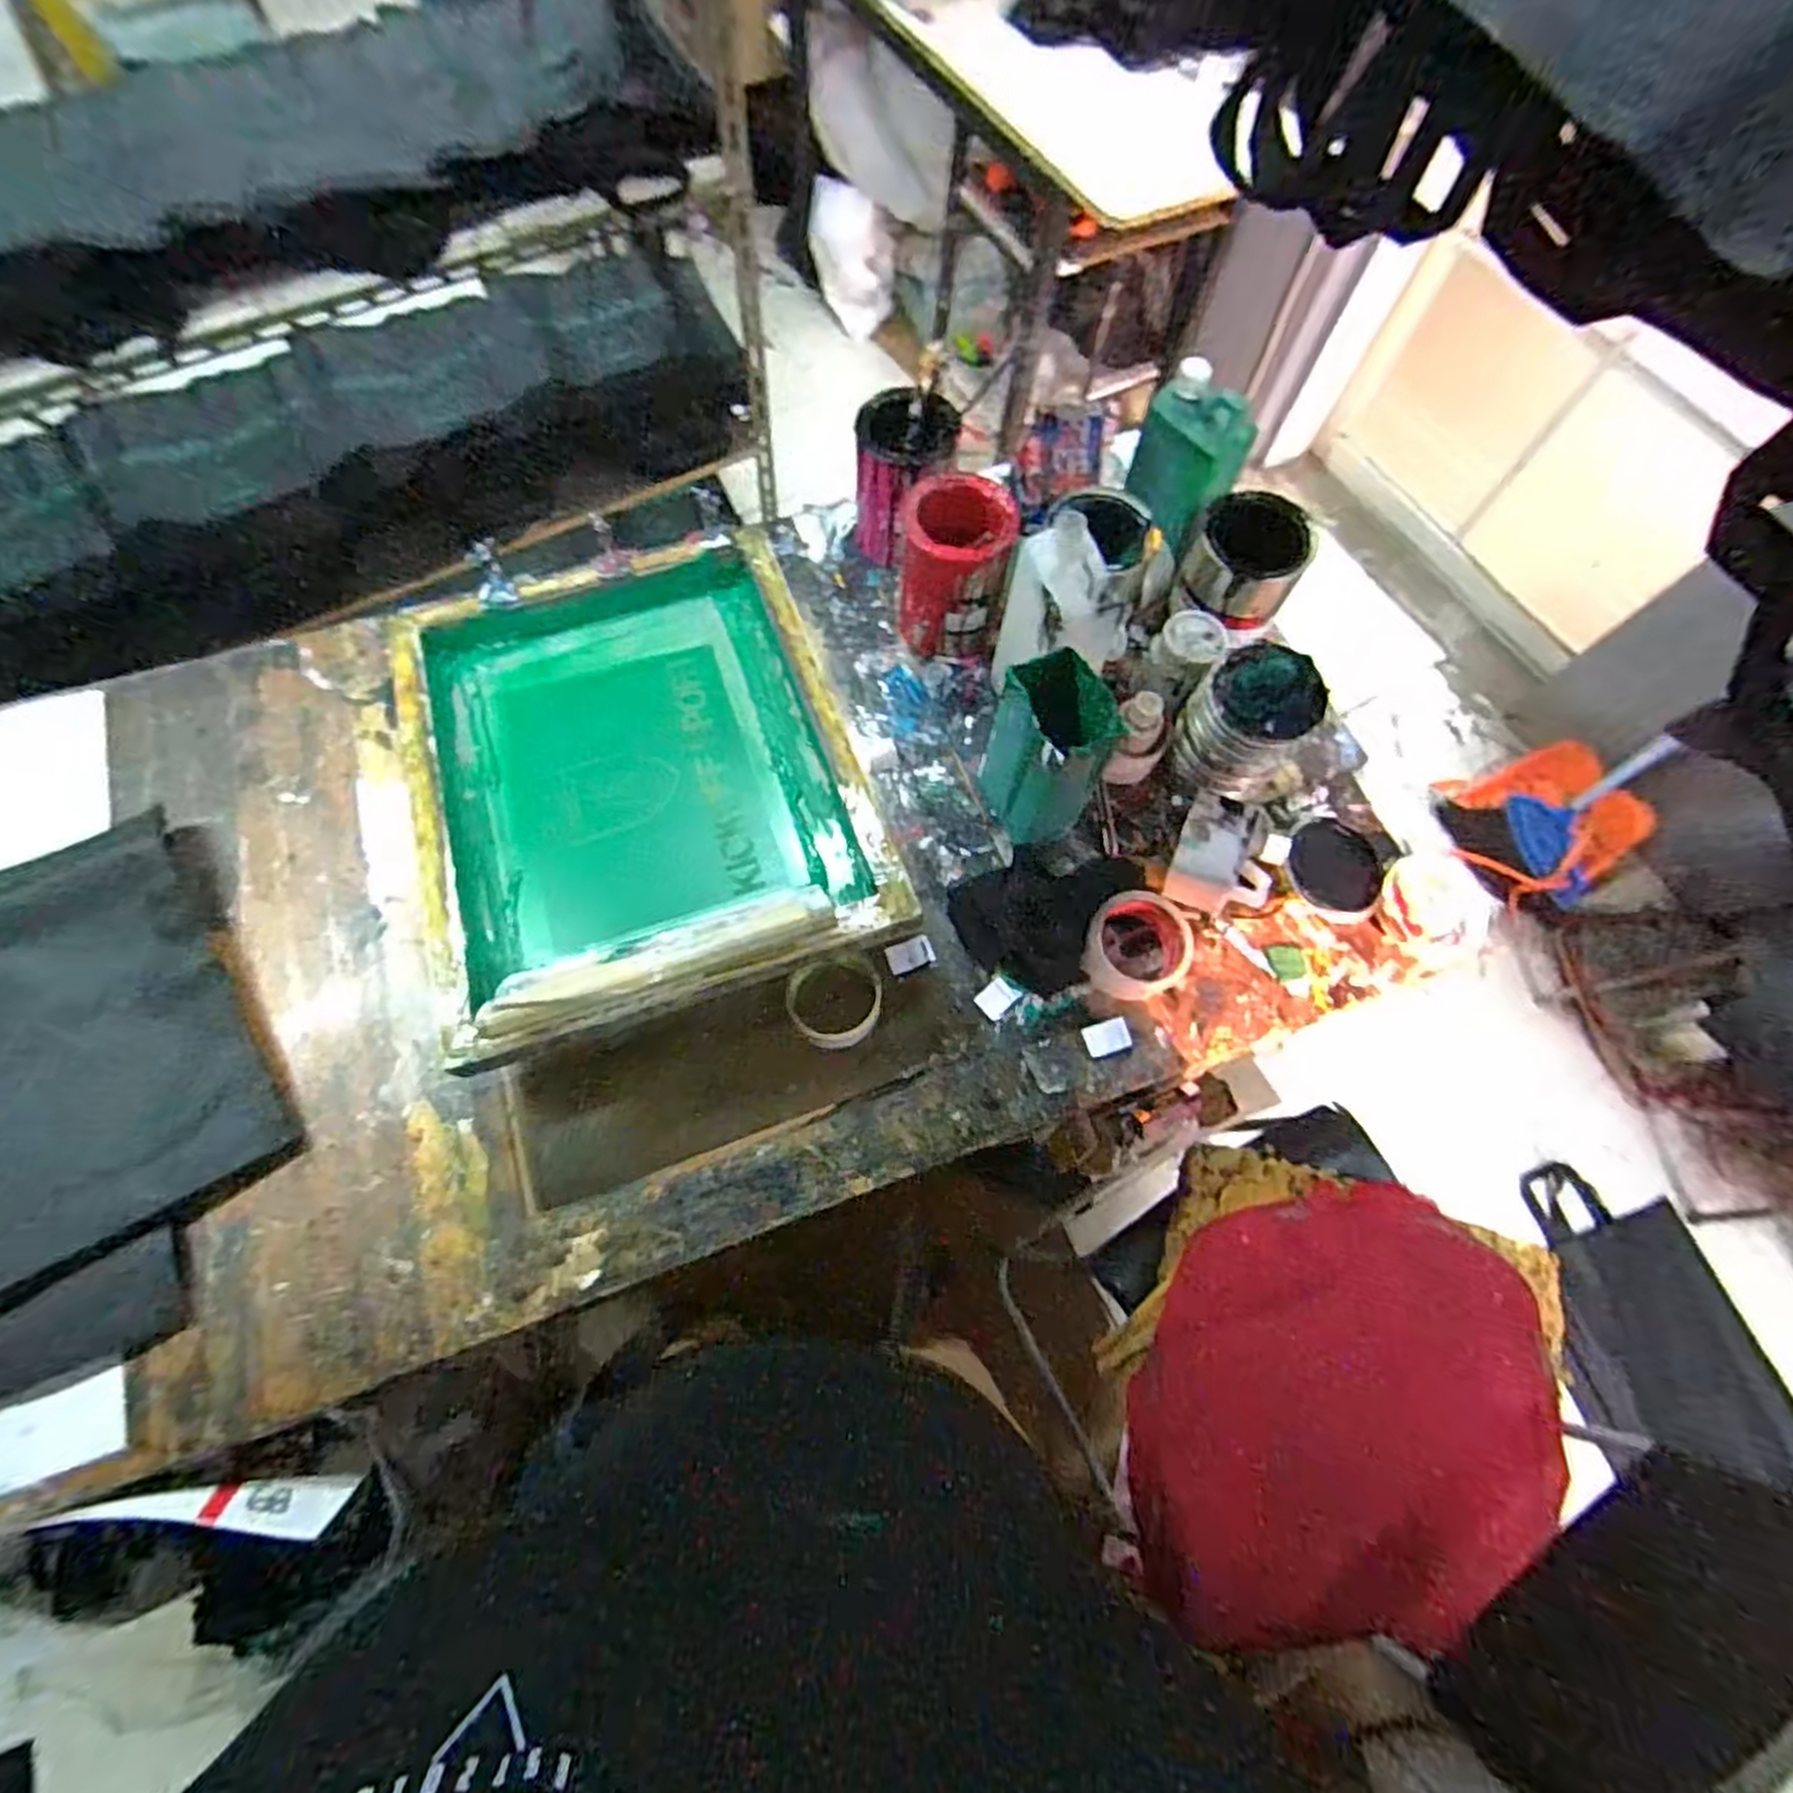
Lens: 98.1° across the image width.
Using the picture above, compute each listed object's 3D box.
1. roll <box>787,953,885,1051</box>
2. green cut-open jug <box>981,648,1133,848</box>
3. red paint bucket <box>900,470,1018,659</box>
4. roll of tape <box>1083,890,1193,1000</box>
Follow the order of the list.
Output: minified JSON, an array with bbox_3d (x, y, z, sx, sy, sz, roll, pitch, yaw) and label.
[{"bbox_3d":[-0.053,0.094,0.703,0.085,0.027,0.083,1,69,-2],"label":"roll"},{"bbox_3d":[0.136,-0.120,0.696,0.079,0.197,0.095,-18,70,-9],"label":"green cut-open jug"},{"bbox_3d":[0.061,-0.337,0.796,0.110,0.151,0.116,10,68,2],"label":"red paint bucket"},{"bbox_3d":[0.224,0.046,0.721,0.090,0.049,0.089,1,69,-2],"label":"roll of tape"}]

